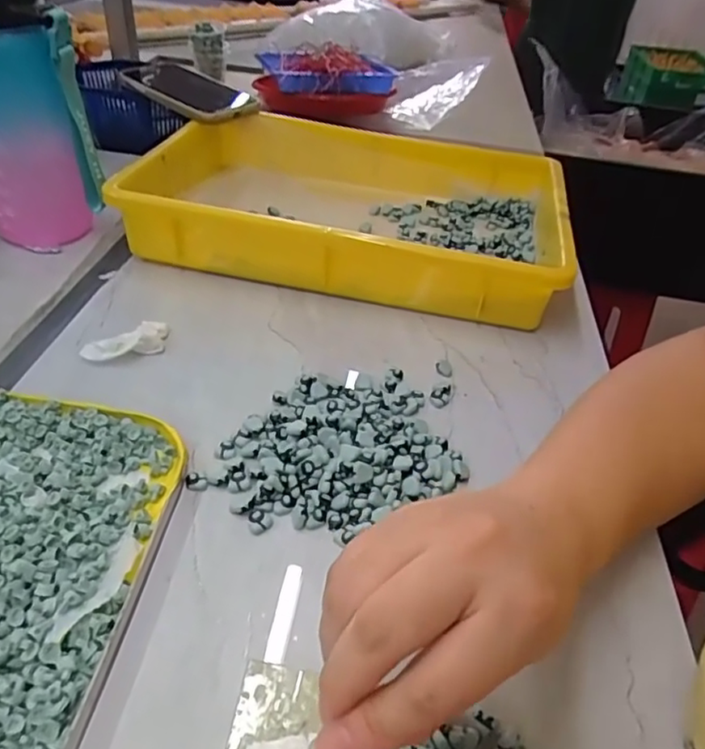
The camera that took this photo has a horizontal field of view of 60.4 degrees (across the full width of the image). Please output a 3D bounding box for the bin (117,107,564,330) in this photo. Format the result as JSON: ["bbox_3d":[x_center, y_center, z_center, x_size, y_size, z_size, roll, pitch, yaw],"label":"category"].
[{"bbox_3d":[-0.001,-0.157,0.557,0.371,0.066,0.251,11,41,6],"label":"bin"}]

